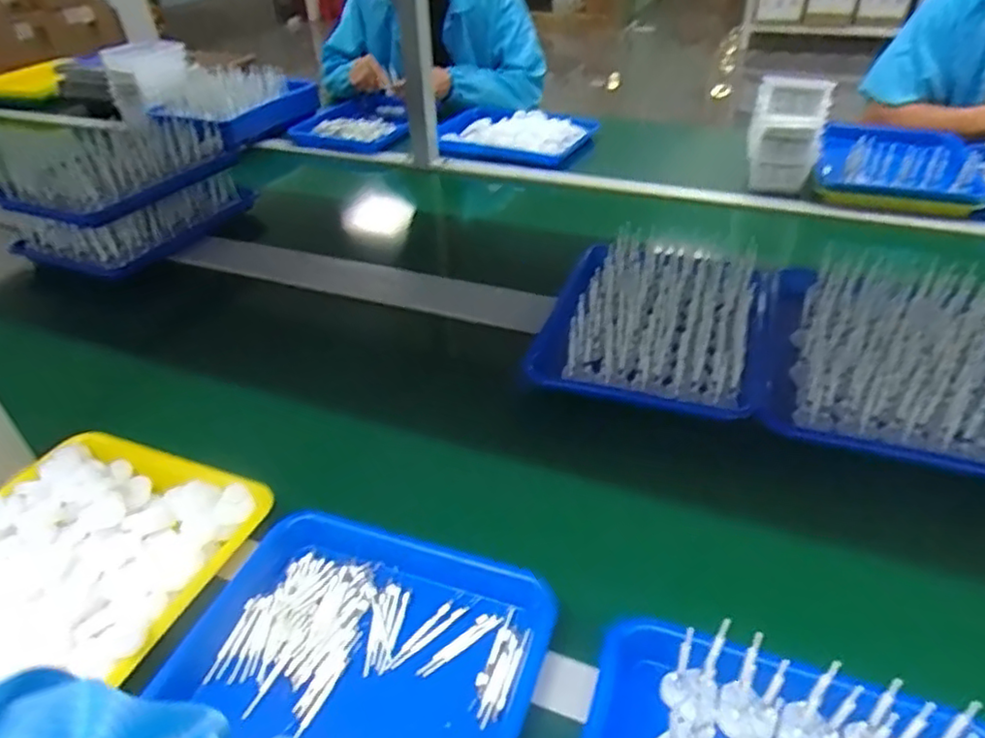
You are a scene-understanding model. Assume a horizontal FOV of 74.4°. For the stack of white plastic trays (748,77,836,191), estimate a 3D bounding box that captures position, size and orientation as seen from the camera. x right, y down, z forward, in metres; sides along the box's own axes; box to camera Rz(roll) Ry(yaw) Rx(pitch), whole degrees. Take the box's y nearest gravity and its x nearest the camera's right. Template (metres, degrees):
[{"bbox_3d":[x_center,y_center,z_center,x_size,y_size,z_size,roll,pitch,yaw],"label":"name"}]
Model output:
[{"bbox_3d":[0.505,-0.406,1.119,0.110,0.167,0.078,11,39,17],"label":"stack of white plastic trays"}]

